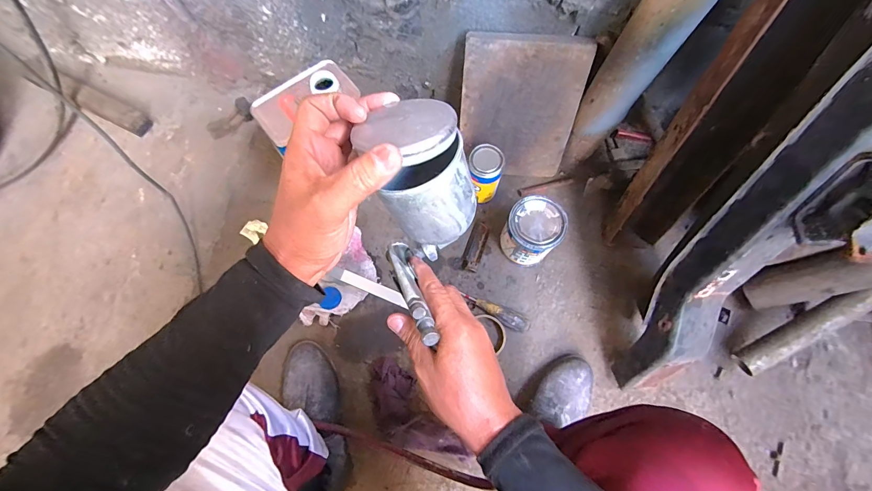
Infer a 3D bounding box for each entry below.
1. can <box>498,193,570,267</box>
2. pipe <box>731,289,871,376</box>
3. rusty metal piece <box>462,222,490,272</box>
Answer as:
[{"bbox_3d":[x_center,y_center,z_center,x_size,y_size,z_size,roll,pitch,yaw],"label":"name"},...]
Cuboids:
[{"bbox_3d":[0.185,-0.023,0.736,0.103,0.135,0.102,0,72,-1],"label":"can"},{"bbox_3d":[0.683,0.142,0.664,0.285,0.053,0.045,-37,75,16],"label":"pipe"},{"bbox_3d":[0.085,0.001,0.784,0.038,0.019,0.109,20,73,5],"label":"rusty metal piece"}]

